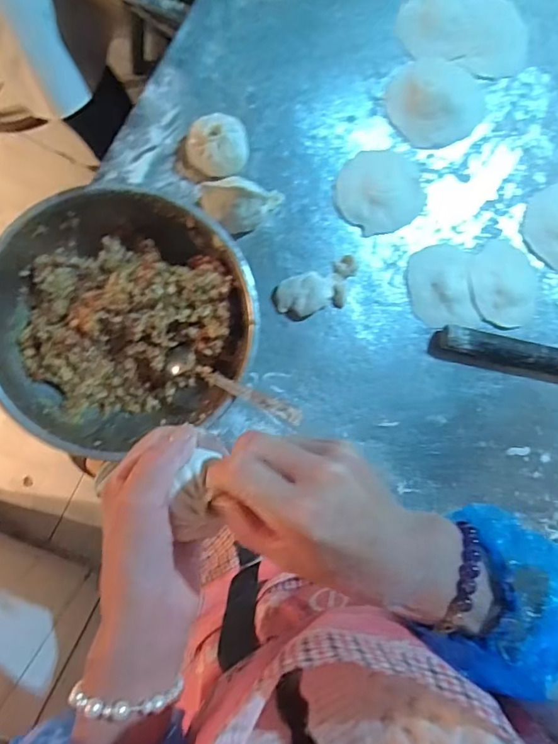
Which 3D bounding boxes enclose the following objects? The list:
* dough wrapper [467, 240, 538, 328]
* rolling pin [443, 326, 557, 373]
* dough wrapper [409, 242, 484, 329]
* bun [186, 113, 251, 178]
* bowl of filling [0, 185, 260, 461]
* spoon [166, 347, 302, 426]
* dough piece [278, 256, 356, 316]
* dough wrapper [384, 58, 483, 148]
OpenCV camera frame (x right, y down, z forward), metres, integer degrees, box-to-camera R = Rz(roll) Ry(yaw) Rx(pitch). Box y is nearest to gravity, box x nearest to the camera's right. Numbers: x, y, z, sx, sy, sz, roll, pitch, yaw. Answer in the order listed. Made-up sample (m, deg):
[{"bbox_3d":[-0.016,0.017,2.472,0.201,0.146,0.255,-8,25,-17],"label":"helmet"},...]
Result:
[{"bbox_3d":[0.256,-0.100,0.568,0.083,0.007,0.098,-23,91,-7],"label":"dough wrapper"},{"bbox_3d":[0.324,-0.008,0.565,0.296,0.029,0.025,12,86,-6],"label":"rolling pin"},{"bbox_3d":[0.184,-0.095,0.560,0.075,0.009,0.094,-9,86,-6],"label":"dough wrapper"},{"bbox_3d":[-0.063,-0.231,0.518,0.059,0.038,0.058,0,88,-7],"label":"bun"},{"bbox_3d":[-0.142,-0.047,0.475,0.227,0.085,0.217,0,88,-7],"label":"bowl of filling"},{"bbox_3d":[-0.043,0.012,0.450,0.147,0.013,0.025,24,84,27],"label":"spoon"},{"bbox_3d":[0.045,-0.088,0.533,0.095,0.021,0.045,-25,91,-7],"label":"dough piece"},{"bbox_3d":[0.178,-0.305,0.560,0.111,0.018,0.098,-42,93,-7],"label":"dough wrapper"}]

